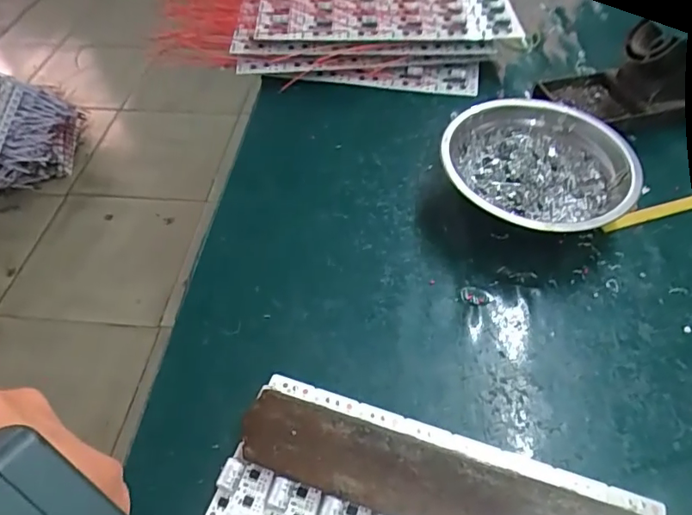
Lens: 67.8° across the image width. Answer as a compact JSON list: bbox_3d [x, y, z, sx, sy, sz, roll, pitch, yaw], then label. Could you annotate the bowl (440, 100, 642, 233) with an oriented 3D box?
[{"bbox_3d":[0.130,-0.058,0.353,0.125,0.041,0.124,0,52,0],"label":"bowl"}]

